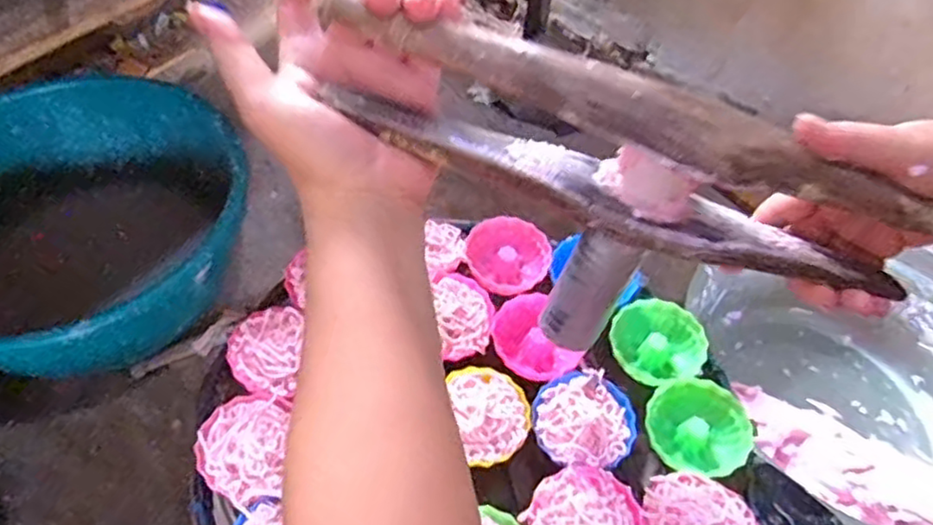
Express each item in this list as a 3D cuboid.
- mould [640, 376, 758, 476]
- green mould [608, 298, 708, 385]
[{"bbox_3d":[0.143,0.103,0.426,0.061,0.026,0.055,30,56,18],"label":"mould"},{"bbox_3d":[0.127,0.055,0.463,0.058,0.028,0.057,7,52,1],"label":"green mould"}]

